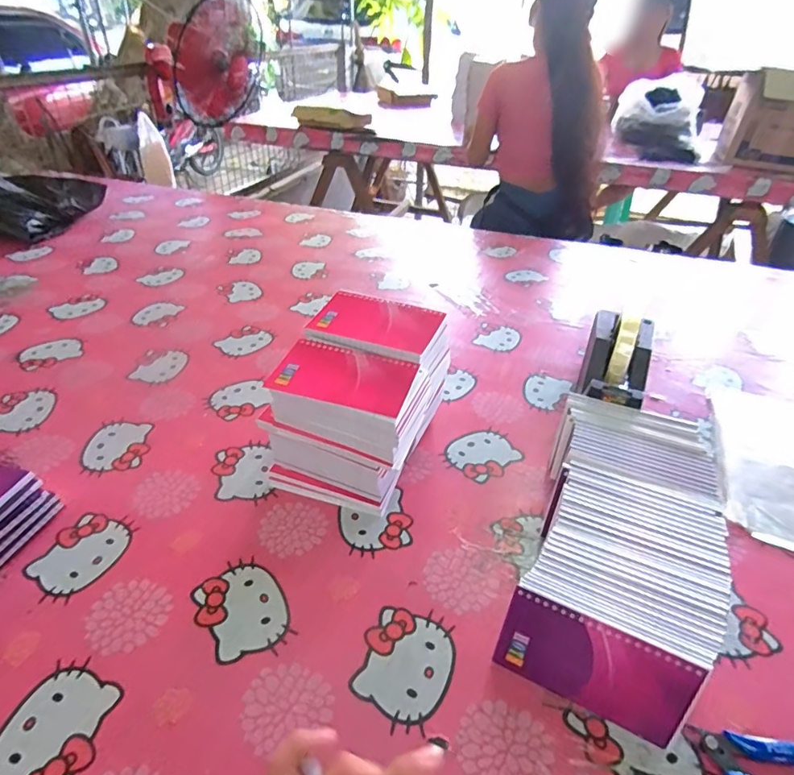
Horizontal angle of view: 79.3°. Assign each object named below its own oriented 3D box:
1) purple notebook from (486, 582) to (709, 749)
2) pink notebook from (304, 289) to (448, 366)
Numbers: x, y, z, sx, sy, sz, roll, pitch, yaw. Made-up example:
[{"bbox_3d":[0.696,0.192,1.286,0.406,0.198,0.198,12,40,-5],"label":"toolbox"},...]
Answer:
[{"bbox_3d":[0.142,0.204,0.353,0.129,0.077,0.010,19,20,20],"label":"purple notebook"},{"bbox_3d":[-0.022,-0.067,0.508,0.132,0.017,0.080,13,41,15],"label":"pink notebook"}]

